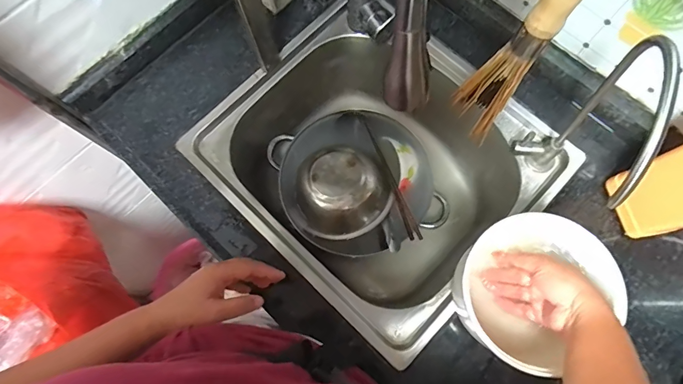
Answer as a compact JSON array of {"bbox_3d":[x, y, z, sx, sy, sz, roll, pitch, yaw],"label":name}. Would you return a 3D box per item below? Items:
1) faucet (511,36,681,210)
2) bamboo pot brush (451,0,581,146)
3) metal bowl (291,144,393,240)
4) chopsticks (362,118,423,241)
[{"bbox_3d":[0.241,-0.045,0.440,0.063,0.278,0.168,35,78,10],"label":"faucet"},{"bbox_3d":[0.155,-0.127,0.367,0.052,0.241,0.046,30,77,9],"label":"bamboo pot brush"},{"bbox_3d":[0.001,-0.003,0.692,0.165,0.055,0.156,0,74,1],"label":"metal bowl"},{"bbox_3d":[0.087,-0.026,0.708,0.020,0.026,0.235,-19,74,-4],"label":"chopsticks"}]

